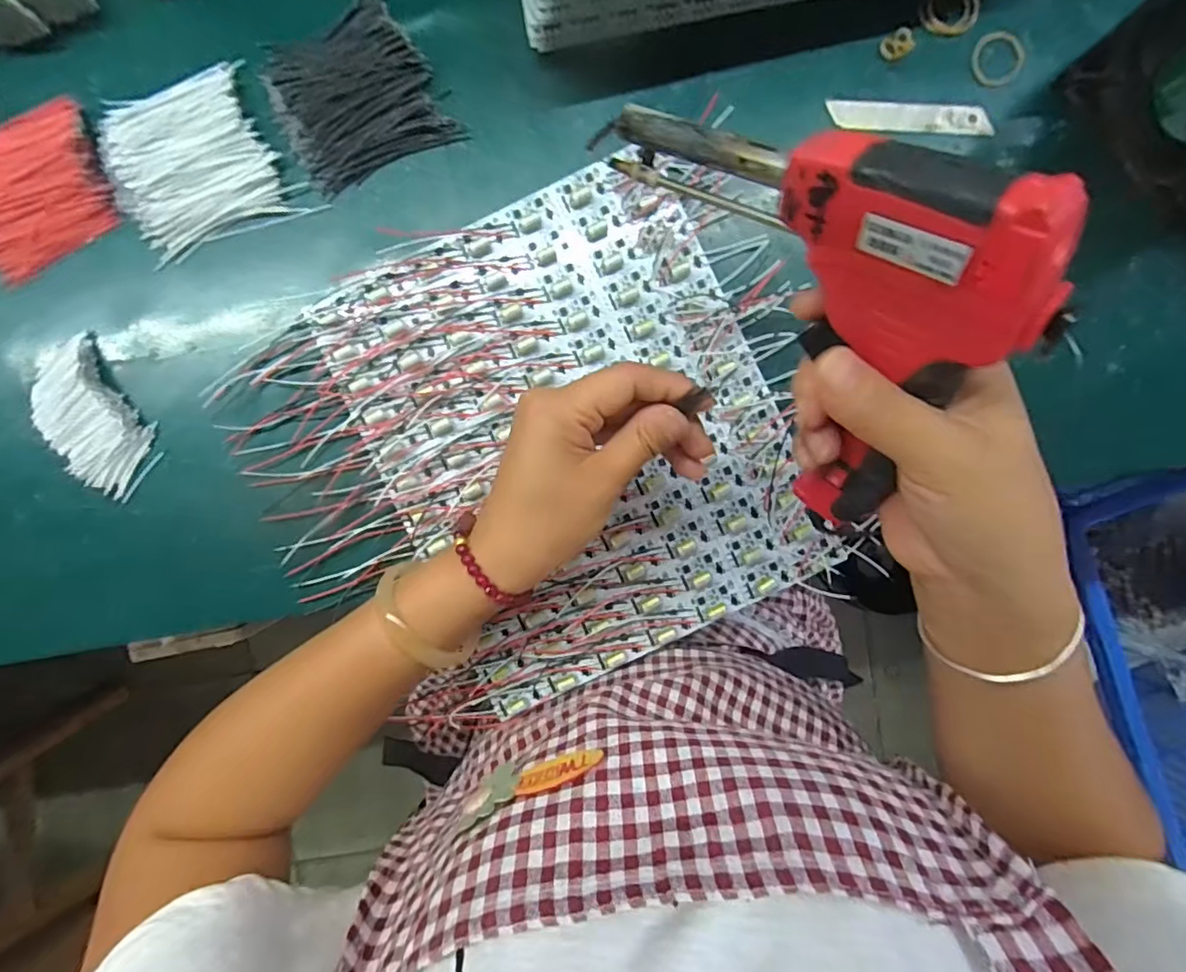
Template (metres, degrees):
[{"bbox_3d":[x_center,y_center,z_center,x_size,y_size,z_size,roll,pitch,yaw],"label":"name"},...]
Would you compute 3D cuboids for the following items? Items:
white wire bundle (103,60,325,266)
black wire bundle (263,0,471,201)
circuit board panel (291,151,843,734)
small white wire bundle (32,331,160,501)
[{"bbox_3d":[-0.248,-0.202,0.342,0.103,0.013,0.100,-22,95,0],"label":"white wire bundle"},{"bbox_3d":[-0.148,-0.244,0.339,0.095,0.015,0.099,-27,95,1],"label":"black wire bundle"},{"bbox_3d":[-0.011,-0.033,0.347,0.243,0.019,0.283,-25,94,2],"label":"circuit board panel"},{"bbox_3d":[-0.321,-0.043,0.351,0.054,0.016,0.090,-38,94,2],"label":"small white wire bundle"}]

